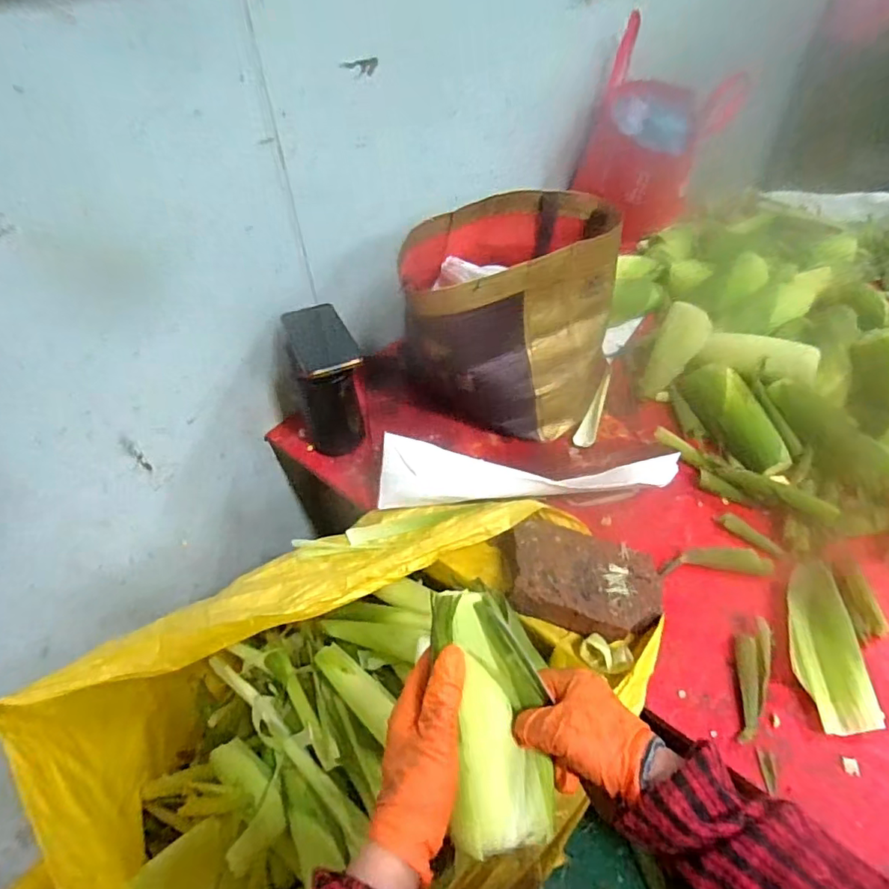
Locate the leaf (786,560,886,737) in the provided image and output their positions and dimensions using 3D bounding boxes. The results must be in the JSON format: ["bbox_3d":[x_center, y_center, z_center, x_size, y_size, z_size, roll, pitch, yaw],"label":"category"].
[{"bbox_3d":[0.429,0.225,0.611,0.073,0.033,0.189,6,48,8],"label":"leaf"}]

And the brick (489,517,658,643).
[{"bbox_3d":[0.154,0.164,0.646,0.194,0.063,0.121,15,50,15],"label":"brick"}]

